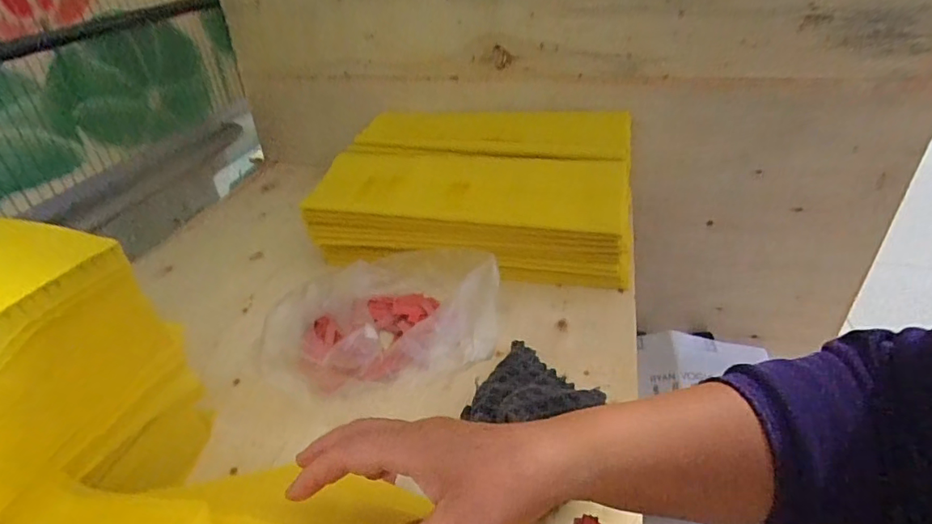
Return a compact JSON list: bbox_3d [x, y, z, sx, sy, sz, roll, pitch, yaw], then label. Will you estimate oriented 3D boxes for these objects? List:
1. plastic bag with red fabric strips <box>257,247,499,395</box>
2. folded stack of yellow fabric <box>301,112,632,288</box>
[{"bbox_3d":[-0.075,0.056,0.486,0.209,0.071,0.146,-2,35,3],"label":"plastic bag with red fabric strips"},{"bbox_3d":[0.018,-0.095,0.652,0.364,0.111,0.257,4,36,11],"label":"folded stack of yellow fabric"}]

